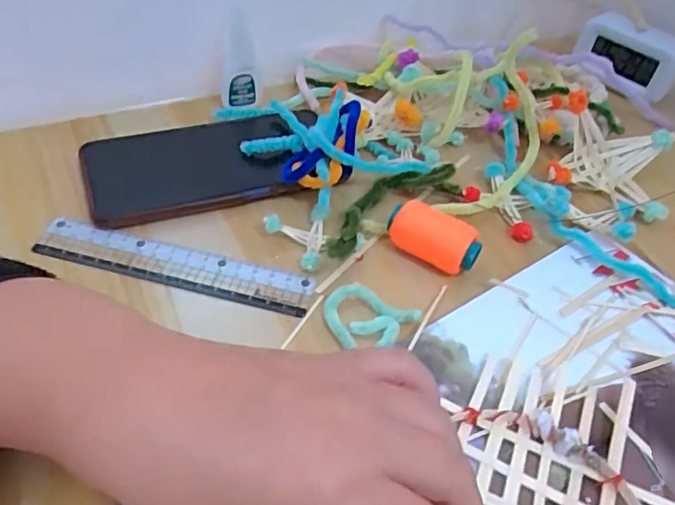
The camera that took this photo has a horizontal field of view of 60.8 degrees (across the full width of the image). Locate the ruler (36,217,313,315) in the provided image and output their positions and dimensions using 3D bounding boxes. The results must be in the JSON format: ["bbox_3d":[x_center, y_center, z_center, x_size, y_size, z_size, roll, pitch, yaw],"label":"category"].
[{"bbox_3d":[-0.093,0.008,0.328,0.157,0.004,0.028,13,50,3],"label":"ruler"}]

